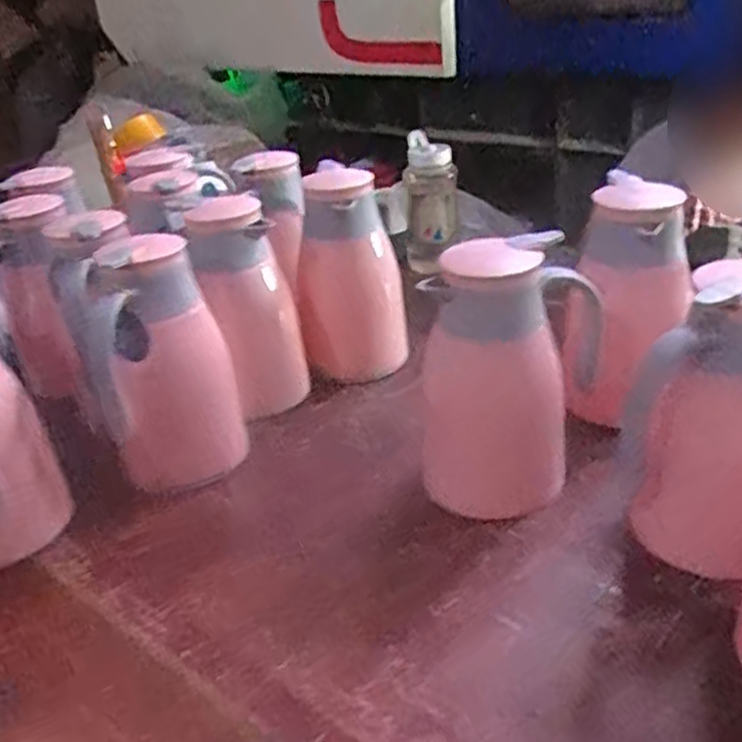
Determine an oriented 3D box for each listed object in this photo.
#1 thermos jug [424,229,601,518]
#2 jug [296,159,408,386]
[{"bbox_3d":[0.131,0.010,0.700,0.157,0.250,0.119,4,32,17],"label":"thermos jug"},{"bbox_3d":[-0.032,-0.126,0.951,0.133,0.247,0.119,-9,30,-4],"label":"jug"}]

